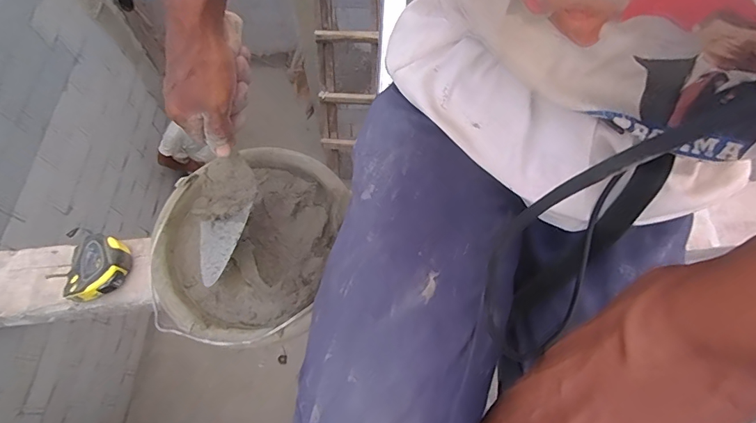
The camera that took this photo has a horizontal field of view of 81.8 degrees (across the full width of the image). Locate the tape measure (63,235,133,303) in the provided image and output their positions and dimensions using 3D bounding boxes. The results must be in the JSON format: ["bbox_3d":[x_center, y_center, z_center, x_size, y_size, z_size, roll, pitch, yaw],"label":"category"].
[{"bbox_3d":[-0.424,0.084,0.660,0.077,0.038,0.098,-6,66,-2],"label":"tape measure"}]

